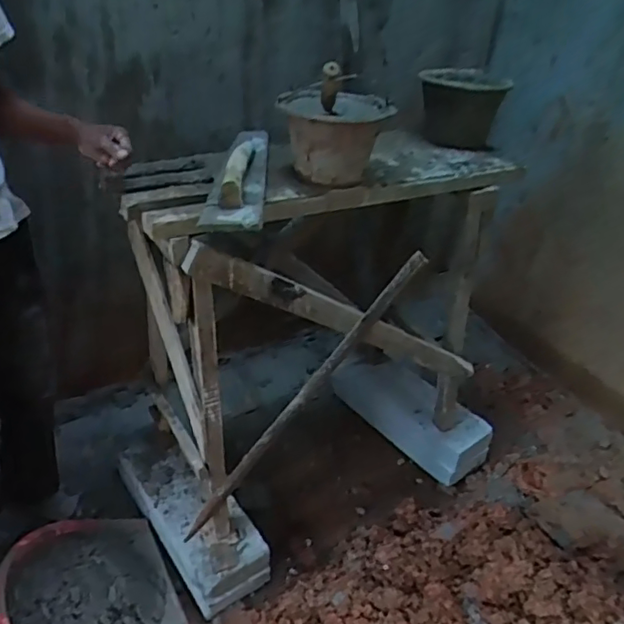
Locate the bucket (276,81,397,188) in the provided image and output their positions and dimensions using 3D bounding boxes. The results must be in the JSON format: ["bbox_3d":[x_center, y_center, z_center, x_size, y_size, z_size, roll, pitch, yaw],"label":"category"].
[{"bbox_3d":[0.048,-0.394,1.330,0.227,0.169,0.247,3,33,-2],"label":"bucket"}]

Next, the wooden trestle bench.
[{"bbox_3d":[0.015,-0.020,1.605,0.926,0.868,0.483,-16,39,-29],"label":"wooden trestle bench"}]

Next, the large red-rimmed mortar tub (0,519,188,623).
[{"bbox_3d":[-0.544,0.683,1.465,0.381,0.125,0.431,-14,38,-26],"label":"large red-rimmed mortar tub"}]

